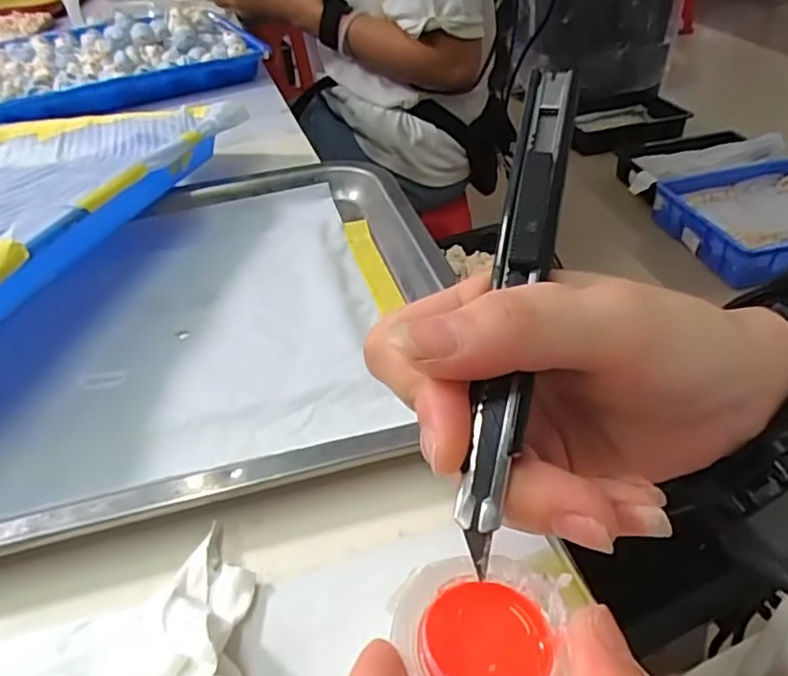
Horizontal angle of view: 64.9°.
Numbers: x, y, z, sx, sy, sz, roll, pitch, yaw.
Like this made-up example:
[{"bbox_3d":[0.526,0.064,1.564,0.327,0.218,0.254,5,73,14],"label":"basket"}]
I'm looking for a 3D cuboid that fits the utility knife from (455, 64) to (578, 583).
[{"bbox_3d":[0.033,-0.013,0.162,0.011,0.011,0.141,9,69,12],"label":"utility knife"}]

